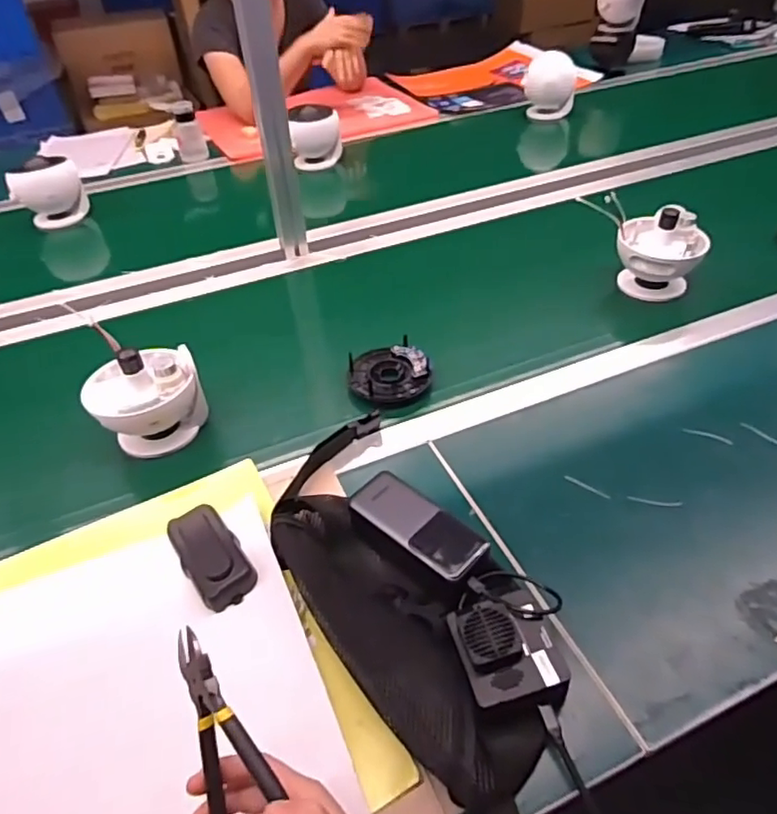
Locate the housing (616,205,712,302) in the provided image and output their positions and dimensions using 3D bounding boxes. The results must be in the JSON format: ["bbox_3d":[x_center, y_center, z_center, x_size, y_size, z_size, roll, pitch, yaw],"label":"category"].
[{"bbox_3d":[0.378,-0.205,0.843,0.118,0.107,0.095,16,46,19],"label":"housing"}]

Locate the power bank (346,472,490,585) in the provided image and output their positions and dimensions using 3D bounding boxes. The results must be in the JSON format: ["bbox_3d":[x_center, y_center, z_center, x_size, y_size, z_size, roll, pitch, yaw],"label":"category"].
[{"bbox_3d":[0.024,0.106,0.536,0.130,0.020,0.056,31,52,31],"label":"power bank"}]

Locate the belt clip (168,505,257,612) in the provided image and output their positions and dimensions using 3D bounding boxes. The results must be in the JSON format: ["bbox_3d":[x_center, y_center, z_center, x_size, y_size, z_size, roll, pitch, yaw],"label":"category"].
[{"bbox_3d":[-0.166,0.136,0.565,0.052,0.029,0.101,-27,48,-24],"label":"belt clip"}]

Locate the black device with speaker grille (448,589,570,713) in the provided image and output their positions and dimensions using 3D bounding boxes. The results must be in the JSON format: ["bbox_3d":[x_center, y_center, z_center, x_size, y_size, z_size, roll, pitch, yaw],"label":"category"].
[{"bbox_3d":[0.096,0.188,0.469,0.085,0.045,0.081,-11,43,-8],"label":"black device with speaker grille"}]

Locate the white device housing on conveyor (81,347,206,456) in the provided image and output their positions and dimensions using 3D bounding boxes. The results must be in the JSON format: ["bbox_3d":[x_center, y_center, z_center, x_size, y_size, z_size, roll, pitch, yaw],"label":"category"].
[{"bbox_3d":[-0.271,-0.015,0.679,0.115,0.105,0.102,-24,47,-21],"label":"white device housing on conveyor"}]

